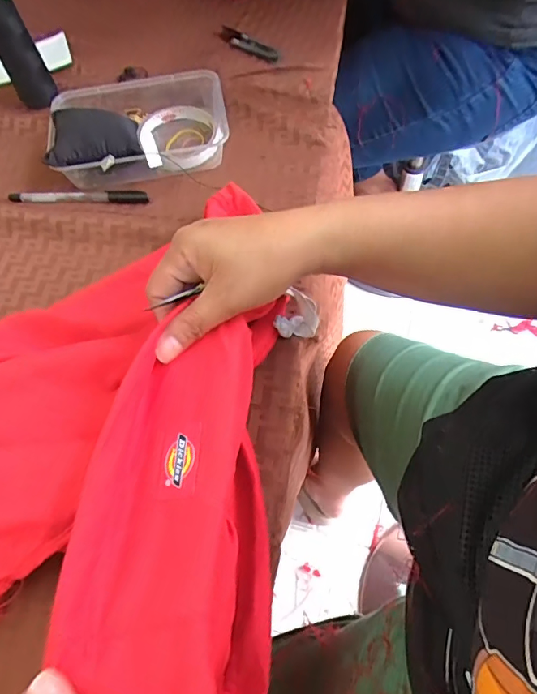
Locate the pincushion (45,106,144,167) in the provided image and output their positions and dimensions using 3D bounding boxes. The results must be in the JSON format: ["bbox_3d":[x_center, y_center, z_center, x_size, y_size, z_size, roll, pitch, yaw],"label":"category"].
[{"bbox_3d":[-0.166,-0.206,0.447,0.084,0.024,0.079,-5,66,-3],"label":"pincushion"}]

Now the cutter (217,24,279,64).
[{"bbox_3d":[-0.024,-0.366,0.562,0.091,0.010,0.019,37,72,20],"label":"cutter"}]

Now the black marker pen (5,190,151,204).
[{"bbox_3d":[-0.186,-0.148,0.455,0.138,0.007,0.013,1,61,5],"label":"black marker pen"}]

